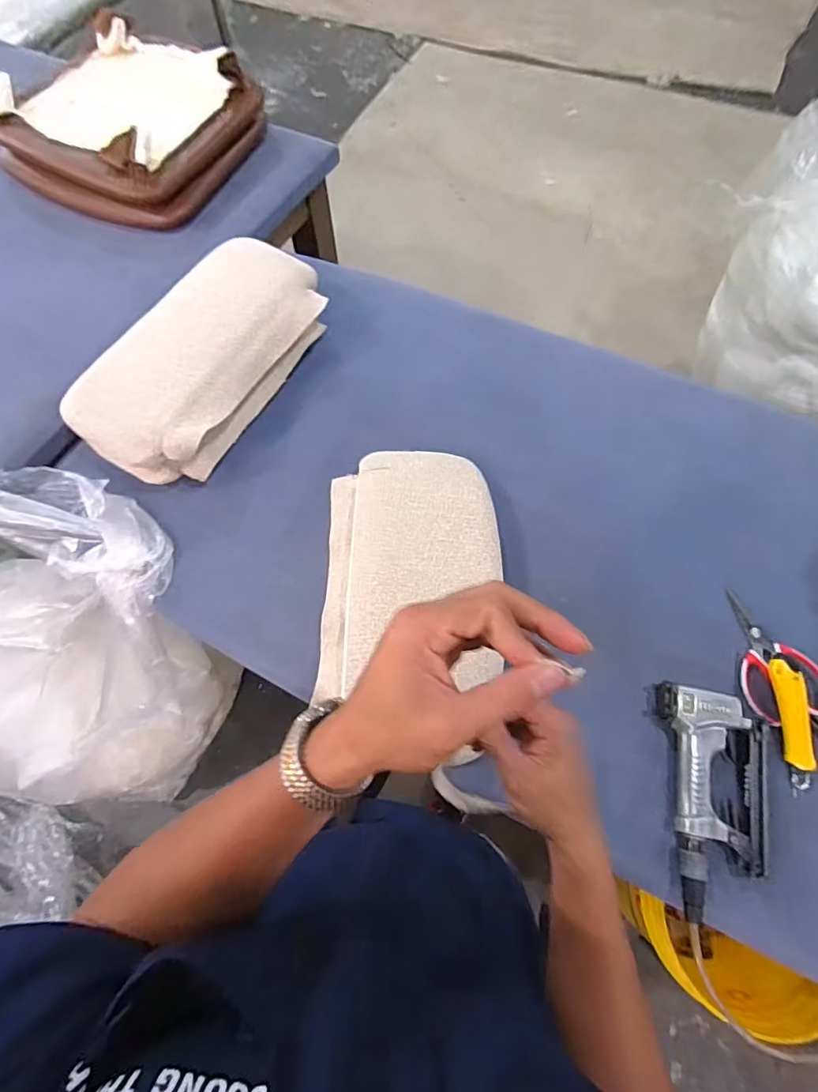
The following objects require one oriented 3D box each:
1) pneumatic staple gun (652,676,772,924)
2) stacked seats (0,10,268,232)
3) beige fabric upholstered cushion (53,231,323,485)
[{"bbox_3d":[0.371,0.301,0.601,0.125,0.047,0.255,5,67,4],"label":"pneumatic staple gun"},{"bbox_3d":[-0.572,-0.864,1.032,0.430,0.138,0.390,24,70,12],"label":"stacked seats"},{"bbox_3d":[-0.324,-0.302,0.819,0.219,0.122,0.428,29,71,13],"label":"beige fabric upholstered cushion"}]

